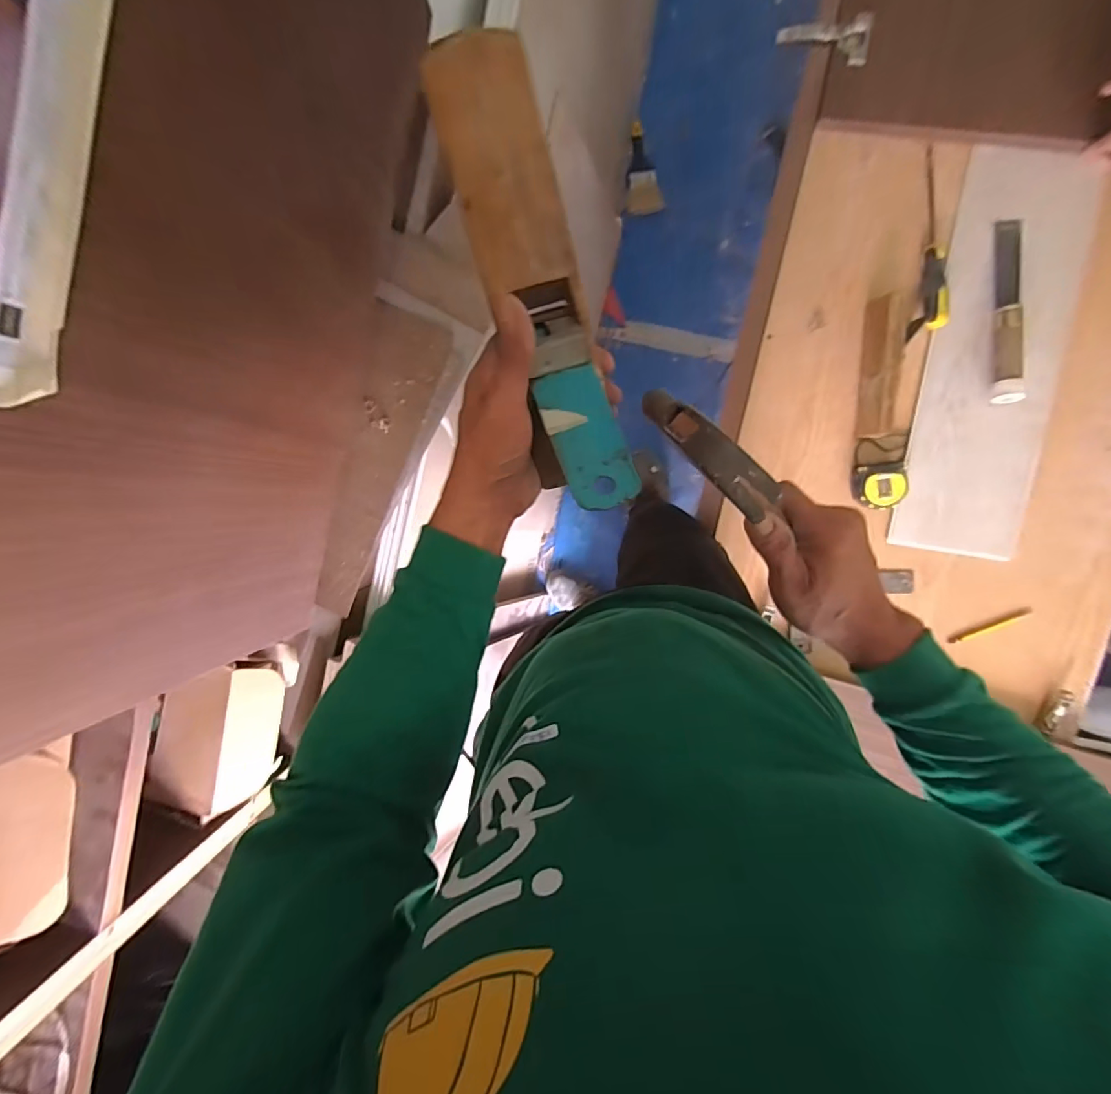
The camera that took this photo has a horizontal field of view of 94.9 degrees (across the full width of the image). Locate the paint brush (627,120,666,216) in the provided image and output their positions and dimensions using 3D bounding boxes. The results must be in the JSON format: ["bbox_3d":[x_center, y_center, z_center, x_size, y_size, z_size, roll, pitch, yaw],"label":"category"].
[{"bbox_3d":[0.236,-0.991,1.334,0.094,0.025,0.213,-2,96,5],"label":"paint brush"}]

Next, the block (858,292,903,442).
[{"bbox_3d":[0.465,-0.255,0.725,0.031,0.062,0.189,2,97,5],"label":"block"}]

